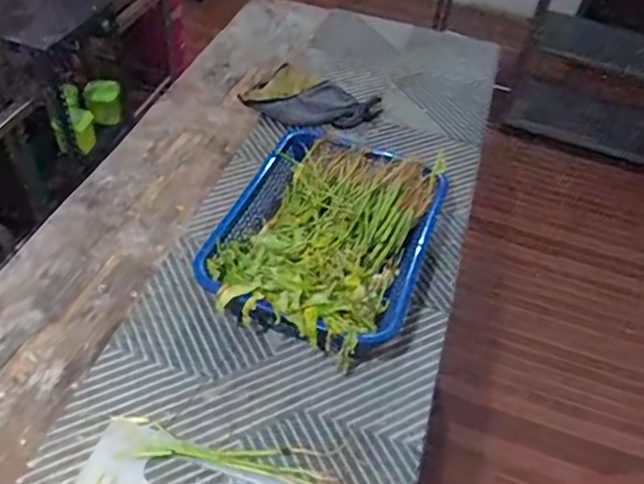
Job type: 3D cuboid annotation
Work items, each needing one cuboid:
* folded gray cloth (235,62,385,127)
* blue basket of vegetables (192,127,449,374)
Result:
[{"bbox_3d":[-0.020,-0.271,1.071,0.227,0.047,0.130,23,50,14],"label":"folded gray cloth"},{"bbox_3d":[0.008,-0.002,0.795,0.256,0.099,0.329,19,49,11],"label":"blue basket of vegetables"}]

